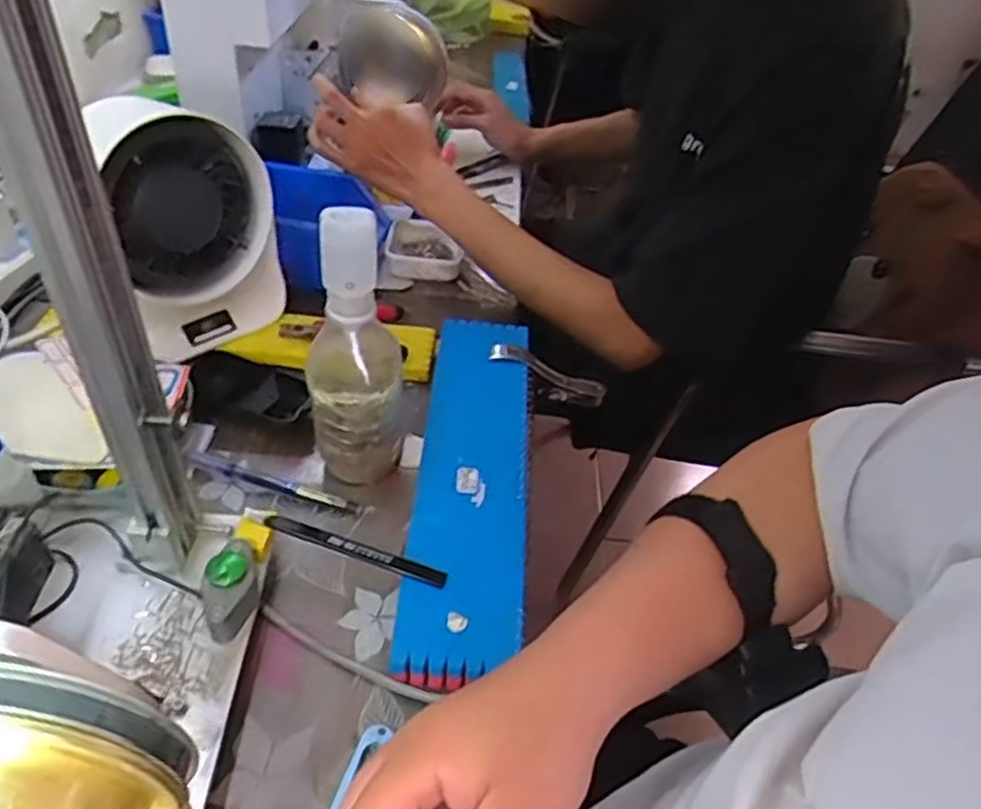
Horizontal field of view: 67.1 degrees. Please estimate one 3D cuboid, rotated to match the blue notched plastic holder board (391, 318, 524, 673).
[{"bbox_3d":[-0.013,0.049,0.575,0.082,0.035,0.345,6,42,-1],"label":"blue notched plastic holder board"}]

